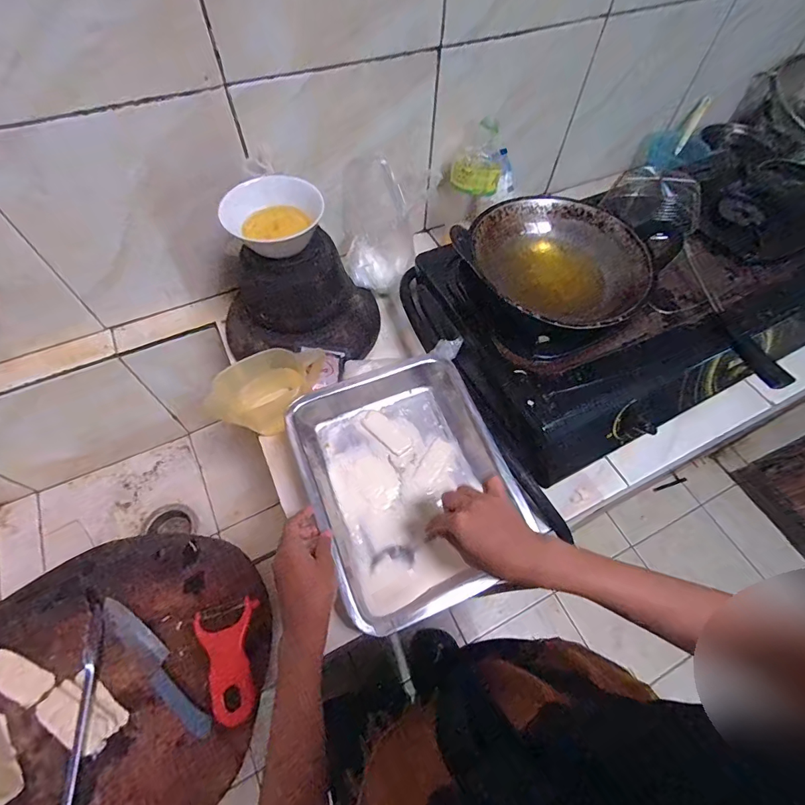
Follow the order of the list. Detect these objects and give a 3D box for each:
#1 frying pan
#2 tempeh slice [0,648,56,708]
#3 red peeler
[{"bbox_3d":[0.209,-0.183,0.566,0.205,0.072,0.226,-32,66,-19],"label":"frying pan"},{"bbox_3d":[-0.390,0.279,0.422,0.071,0.005,0.030,21,61,10],"label":"tempeh slice"},{"bbox_3d":[-0.179,0.270,0.434,0.062,0.009,0.109,-15,61,-11],"label":"red peeler"}]

